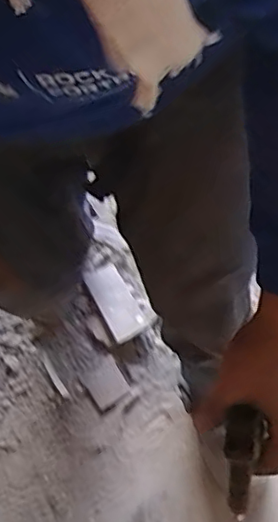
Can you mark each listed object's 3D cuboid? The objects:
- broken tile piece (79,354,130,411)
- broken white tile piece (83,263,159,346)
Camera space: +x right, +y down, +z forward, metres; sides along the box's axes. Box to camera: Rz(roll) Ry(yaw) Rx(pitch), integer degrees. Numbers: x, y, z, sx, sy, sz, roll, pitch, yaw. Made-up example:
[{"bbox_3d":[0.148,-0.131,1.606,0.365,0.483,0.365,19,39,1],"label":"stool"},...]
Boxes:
[{"bbox_3d":[-0.071,0.255,1.227,0.080,0.005,0.088,-34,75,-10],"label":"broken tile piece"},{"bbox_3d":[-0.049,0.088,1.265,0.093,0.016,0.171,-28,63,-21],"label":"broken white tile piece"}]

